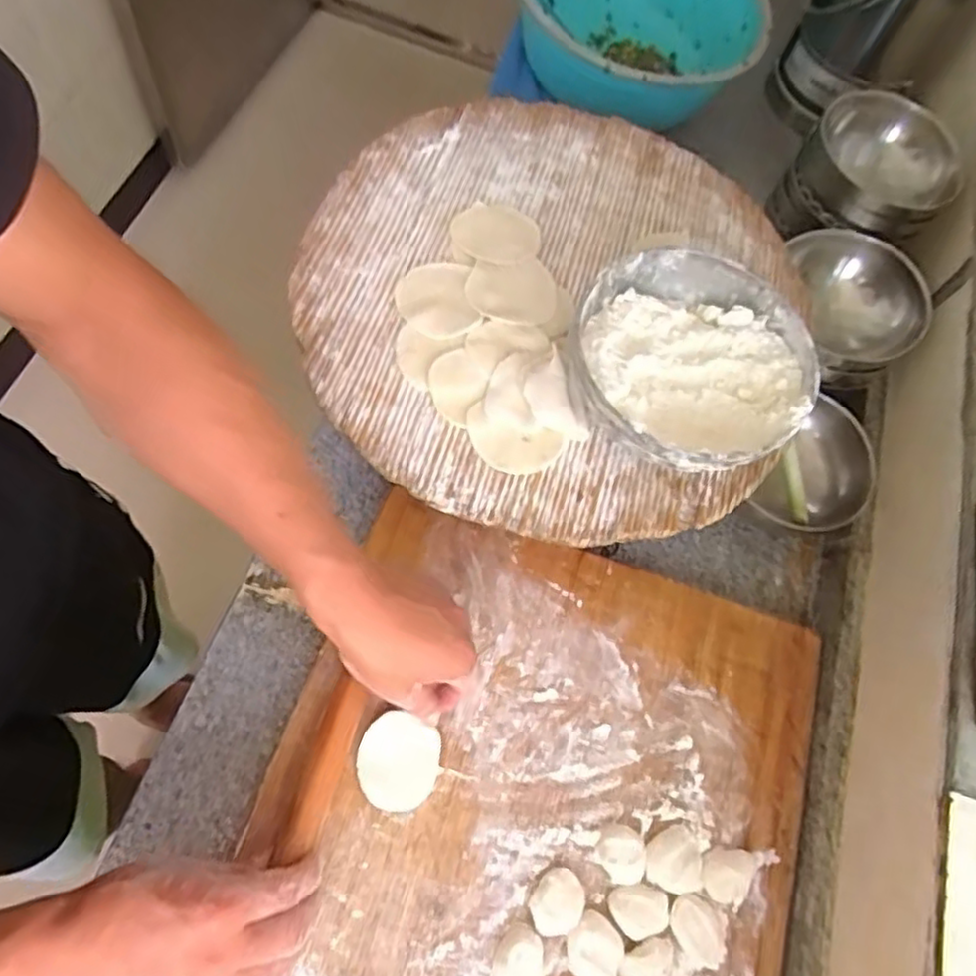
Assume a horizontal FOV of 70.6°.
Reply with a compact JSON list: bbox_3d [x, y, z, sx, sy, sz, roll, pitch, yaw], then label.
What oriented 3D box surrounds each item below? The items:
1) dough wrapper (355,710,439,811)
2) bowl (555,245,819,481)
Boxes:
[{"bbox_3d":[-0.066,0.201,0.506,0.059,0.005,0.063,22,77,2],"label":"dough wrapper"},{"bbox_3d":[0.144,-0.083,0.504,0.166,0.078,0.166,1,68,-1],"label":"bowl"}]

